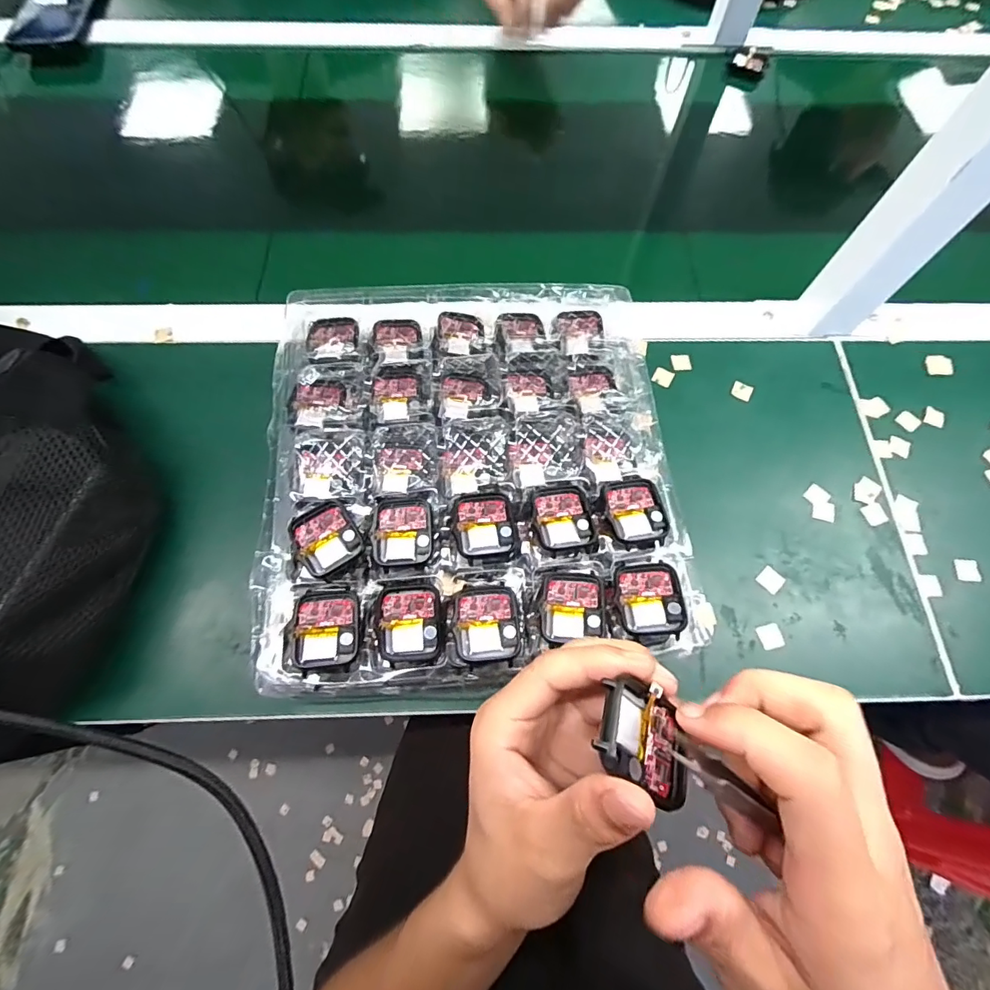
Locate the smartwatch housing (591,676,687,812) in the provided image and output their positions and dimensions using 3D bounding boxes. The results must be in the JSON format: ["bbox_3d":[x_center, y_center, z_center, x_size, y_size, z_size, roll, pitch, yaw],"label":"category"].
[{"bbox_3d":[0.057,0.092,0.180,0.052,0.006,0.035,43,48,-17],"label":"smartwatch housing"}]

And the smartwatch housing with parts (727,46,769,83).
[{"bbox_3d":[0.305,-0.520,0.577,0.046,0.022,0.037,27,71,10],"label":"smartwatch housing with parts"}]

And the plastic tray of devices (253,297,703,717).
[{"bbox_3d":[-0.017,-0.022,0.323,0.259,0.024,0.286,-4,69,-1],"label":"plastic tray of devices"}]

